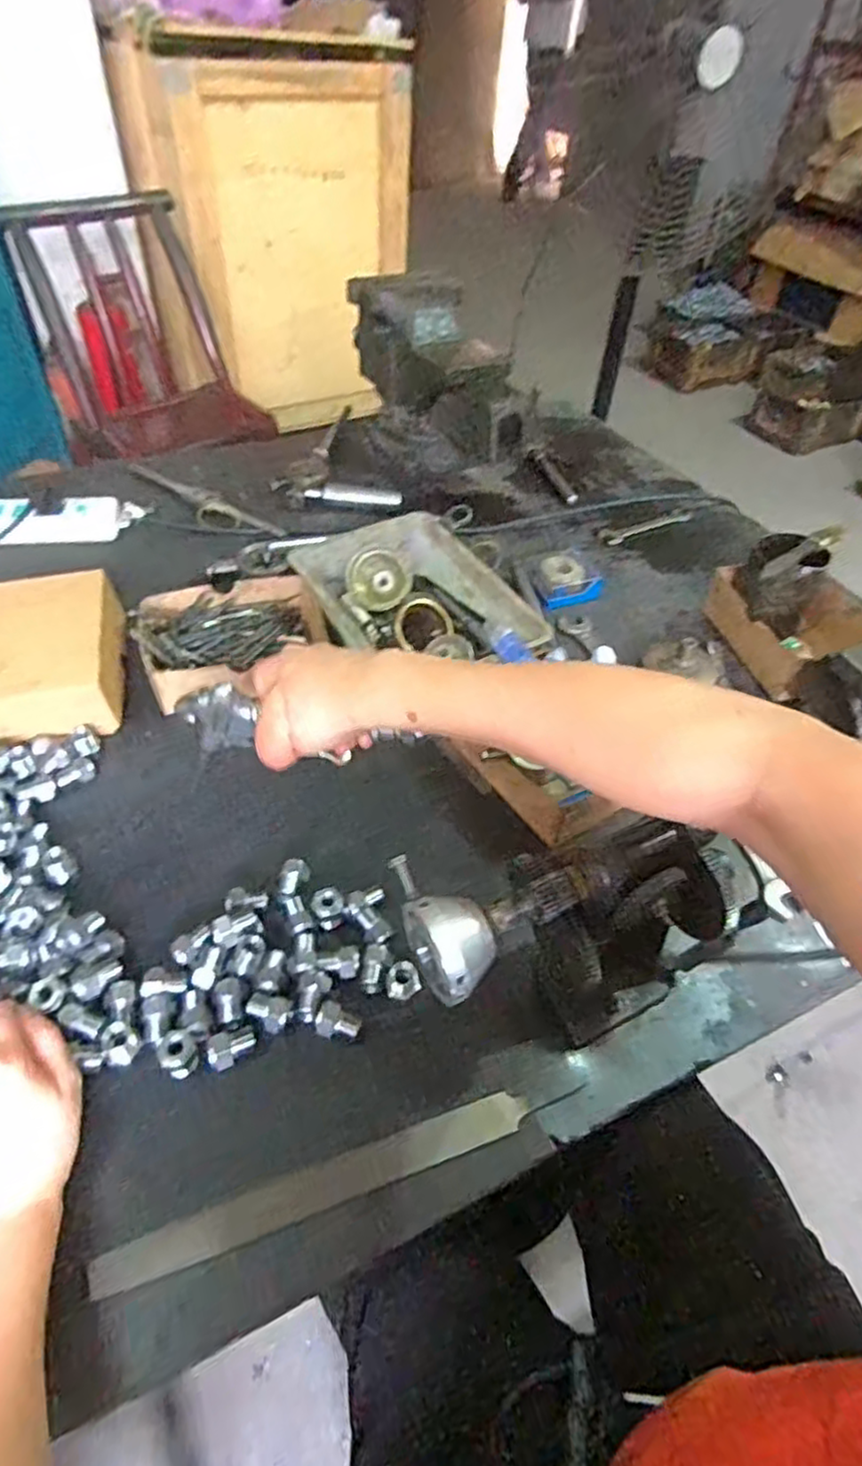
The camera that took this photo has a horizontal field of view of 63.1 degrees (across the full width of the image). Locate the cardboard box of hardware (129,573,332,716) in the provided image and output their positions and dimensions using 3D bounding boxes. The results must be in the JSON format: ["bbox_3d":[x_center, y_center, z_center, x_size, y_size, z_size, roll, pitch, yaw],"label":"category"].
[{"bbox_3d":[-0.194,-0.093,0.702,0.180,0.044,0.141,-18,51,-20],"label":"cardboard box of hardware"}]

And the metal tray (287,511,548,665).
[{"bbox_3d":[-0.015,-0.126,0.726,0.168,0.073,0.260,-27,55,-26],"label":"metal tray"}]

